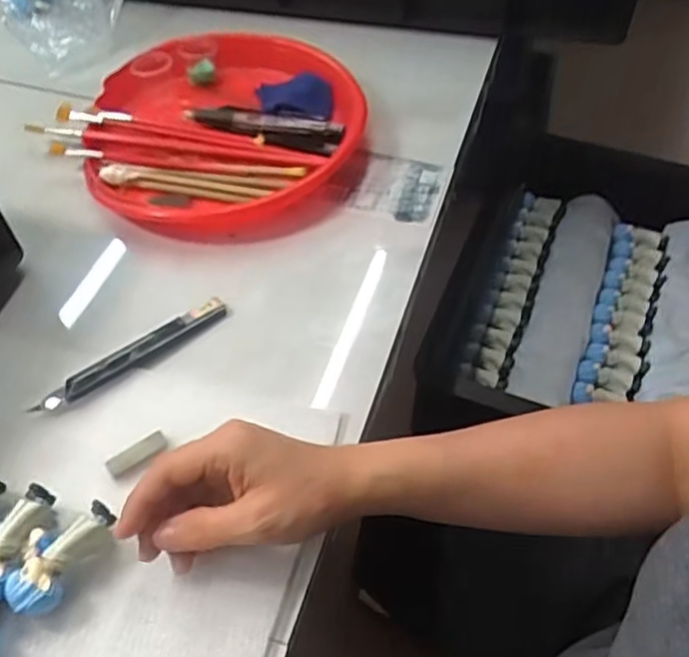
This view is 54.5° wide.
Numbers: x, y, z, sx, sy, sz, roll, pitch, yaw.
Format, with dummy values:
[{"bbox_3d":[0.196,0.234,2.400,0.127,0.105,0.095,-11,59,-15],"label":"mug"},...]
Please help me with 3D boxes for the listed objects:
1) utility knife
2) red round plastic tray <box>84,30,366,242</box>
[{"bbox_3d":[-0.139,0.018,0.450,0.138,0.007,0.021,-32,59,-23],"label":"utility knife"},{"bbox_3d":[-0.104,-0.181,0.592,0.237,0.041,0.252,1,52,-1],"label":"red round plastic tray"}]

